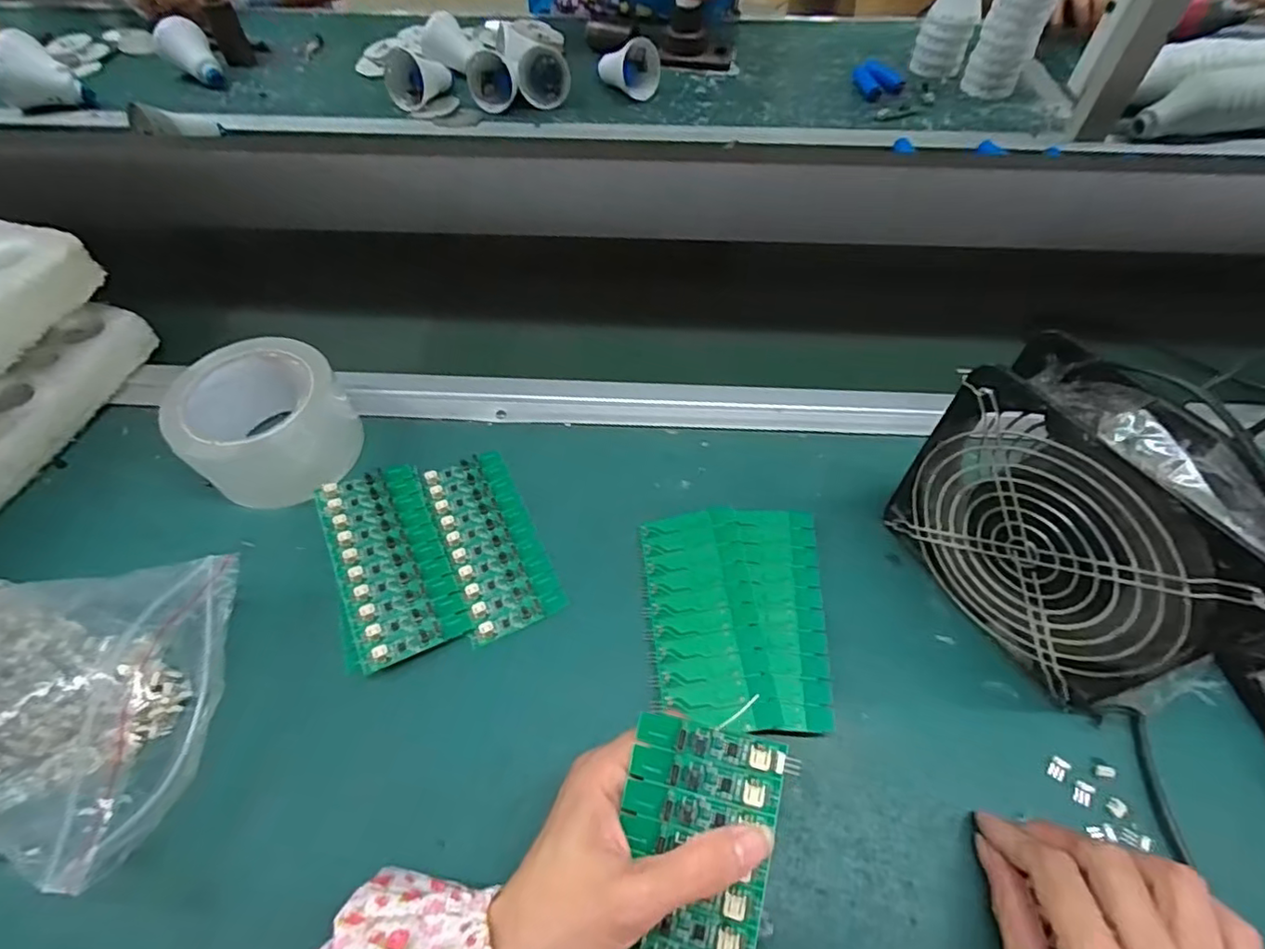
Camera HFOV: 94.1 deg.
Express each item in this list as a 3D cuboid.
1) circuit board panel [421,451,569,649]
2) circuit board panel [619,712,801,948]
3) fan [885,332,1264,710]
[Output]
[{"bbox_3d":[-0.095,0.041,0.391,0.057,0.007,0.136,-22,58,-16],"label":"circuit board panel"},{"bbox_3d":[0.020,0.174,0.236,0.063,0.008,0.136,10,80,7],"label":"circuit board panel"},{"bbox_3d":[0.229,0.030,0.309,0.061,0.154,0.159,-25,58,-17],"label":"fan"}]

